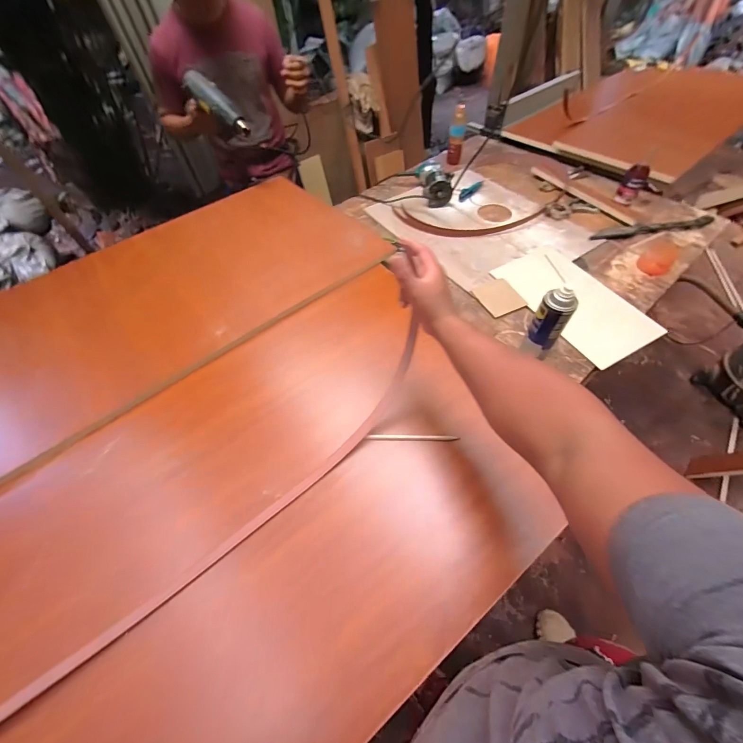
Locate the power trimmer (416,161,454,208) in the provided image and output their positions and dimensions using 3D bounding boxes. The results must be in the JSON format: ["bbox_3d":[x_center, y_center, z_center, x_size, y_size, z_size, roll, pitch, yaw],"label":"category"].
[{"bbox_3d":[0.221,-0.675,1.170,0.106,0.070,0.220,-6,55,-1],"label":"power trimmer"}]

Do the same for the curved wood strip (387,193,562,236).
[{"bbox_3d":[0.363,-0.515,1.090,0.568,0.030,0.172,-4,59,4],"label":"curved wood strip"}]

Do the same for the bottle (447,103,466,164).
[{"bbox_3d":[0.325,-0.895,1.252,0.065,0.180,0.047,10,56,10],"label":"bottle"}]

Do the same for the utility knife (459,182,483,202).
[{"bbox_3d":[0.350,-0.639,1.165,0.027,0.031,0.154,34,61,23],"label":"utility knife"}]

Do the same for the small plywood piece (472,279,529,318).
[{"bbox_3d":[0.337,-0.197,0.873,0.093,0.006,0.115,-26,59,-1],"label":"small plywood piece"}]

